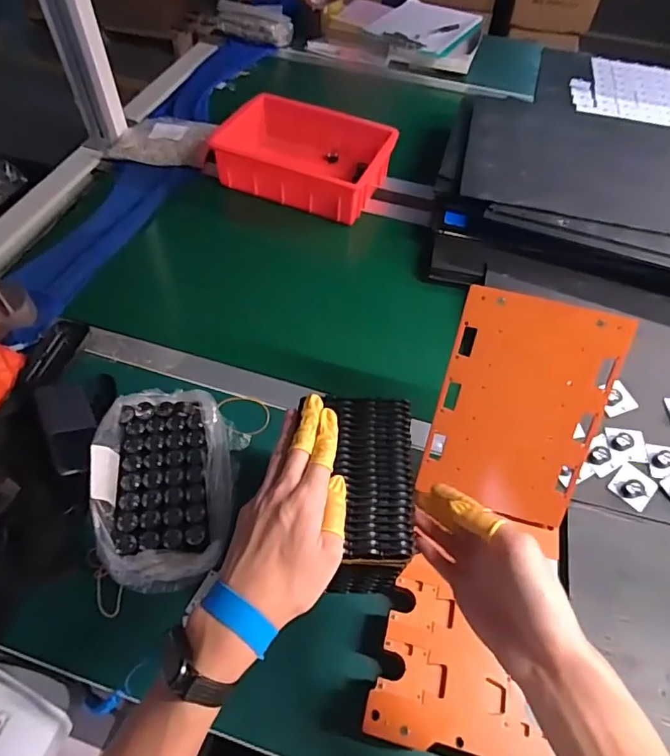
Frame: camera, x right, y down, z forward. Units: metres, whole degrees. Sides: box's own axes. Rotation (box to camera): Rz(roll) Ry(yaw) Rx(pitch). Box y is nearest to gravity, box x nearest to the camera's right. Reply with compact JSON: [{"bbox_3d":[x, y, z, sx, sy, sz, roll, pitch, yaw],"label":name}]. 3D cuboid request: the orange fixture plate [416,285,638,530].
[{"bbox_3d":[0.192,0.035,0.527,0.159,0.234,0.009,14,18,7],"label":"orange fixture plate"}]

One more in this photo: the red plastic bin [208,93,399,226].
[{"bbox_3d":[-0.055,-0.411,0.948,0.300,0.096,0.211,19,57,11],"label":"red plastic bin"}]

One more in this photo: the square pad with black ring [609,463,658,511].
[{"bbox_3d":[0.373,0.134,0.624,0.049,0.014,0.044,-38,65,-25],"label":"square pad with black ring"}]

